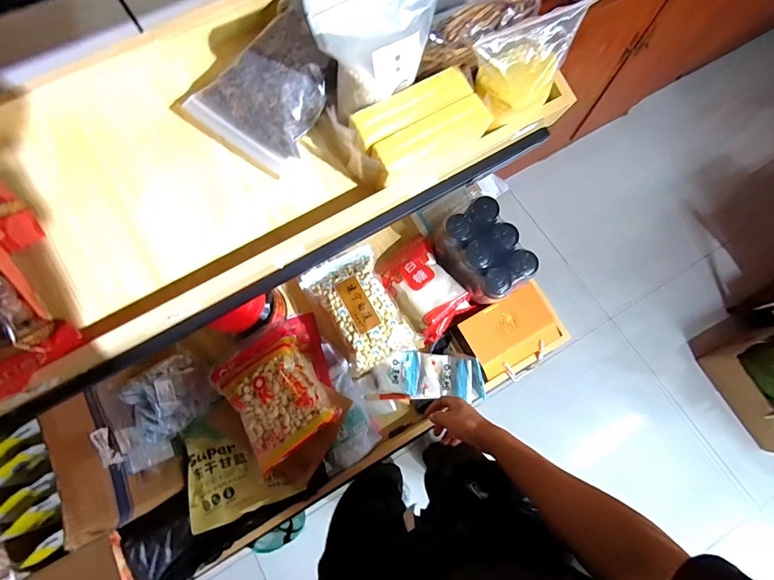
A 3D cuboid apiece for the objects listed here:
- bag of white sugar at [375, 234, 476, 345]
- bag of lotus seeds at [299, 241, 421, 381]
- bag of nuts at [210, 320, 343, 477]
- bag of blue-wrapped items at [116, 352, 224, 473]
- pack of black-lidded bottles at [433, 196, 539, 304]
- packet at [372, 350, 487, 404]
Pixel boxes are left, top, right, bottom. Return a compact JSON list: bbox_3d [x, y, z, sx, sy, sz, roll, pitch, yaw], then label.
[{"bbox_3d":[0.074,-0.007,0.823,0.135,0.080,0.216,-33,76,-9],"label":"bag of white sugar"},{"bbox_3d":[-0.052,0.033,0.729,0.144,0.043,0.227,-29,76,-8],"label":"bag of lotus seeds"},{"bbox_3d":[-0.196,0.178,0.670,0.155,0.091,0.206,-36,77,-9],"label":"bag of nuts"},{"bbox_3d":[-0.406,0.213,0.714,0.123,0.131,0.190,-24,75,-6],"label":"bag of blue-wrapped items"},{"bbox_3d":[0.197,-0.075,0.784,0.124,0.130,0.197,-34,76,-9],"label":"pack of black-lidded bottles"},{"bbox_3d":[0.089,0.178,0.795,0.220,0.046,0.096,0,73,15],"label":"packet"}]

